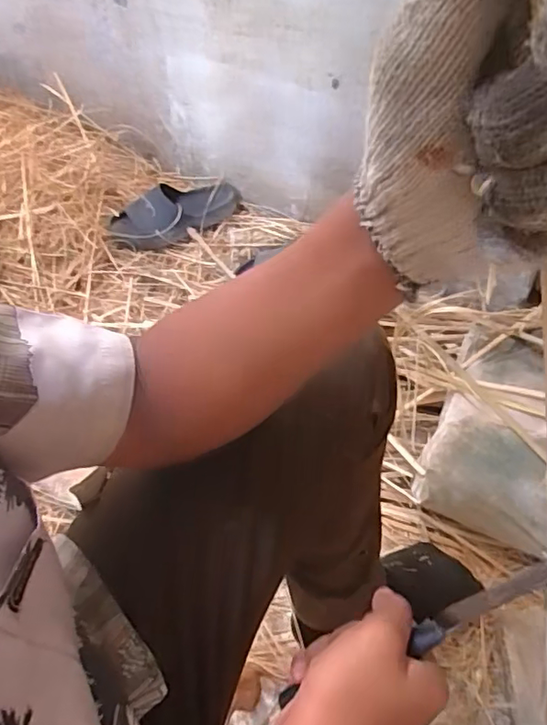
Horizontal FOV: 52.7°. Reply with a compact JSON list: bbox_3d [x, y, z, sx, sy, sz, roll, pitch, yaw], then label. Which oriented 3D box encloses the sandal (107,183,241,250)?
[{"bbox_3d":[-0.208,-0.326,1.164,0.283,0.088,0.111,-20,53,-12],"label":"sandal"}]

